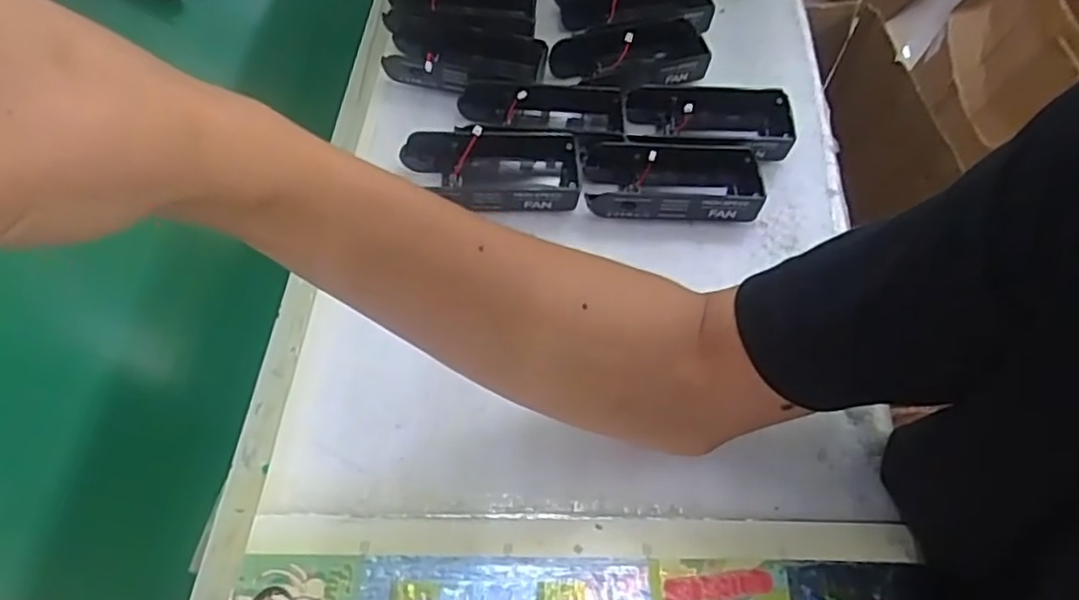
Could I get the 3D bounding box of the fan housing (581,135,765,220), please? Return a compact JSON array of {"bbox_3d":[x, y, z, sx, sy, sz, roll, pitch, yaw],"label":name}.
[{"bbox_3d":[0.085,-0.074,0.436,0.116,0.027,0.049,1,58,-2],"label":"fan housing"}]

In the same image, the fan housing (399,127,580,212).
[{"bbox_3d":[-0.030,-0.082,0.426,0.107,0.026,0.048,4,58,0],"label":"fan housing"}]

